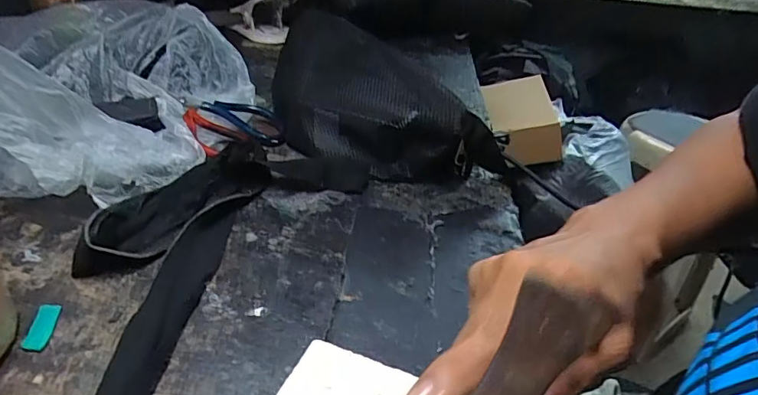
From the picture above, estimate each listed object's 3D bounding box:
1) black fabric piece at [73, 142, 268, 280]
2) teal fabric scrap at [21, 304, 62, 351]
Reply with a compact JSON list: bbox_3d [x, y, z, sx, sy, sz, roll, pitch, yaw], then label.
[{"bbox_3d":[-0.174,0.003,0.401,0.072,0.030,0.181,21,38,24],"label":"black fabric piece"},{"bbox_3d":[-0.217,0.082,0.304,0.014,0.004,0.039,-3,35,-11],"label":"teal fabric scrap"}]

